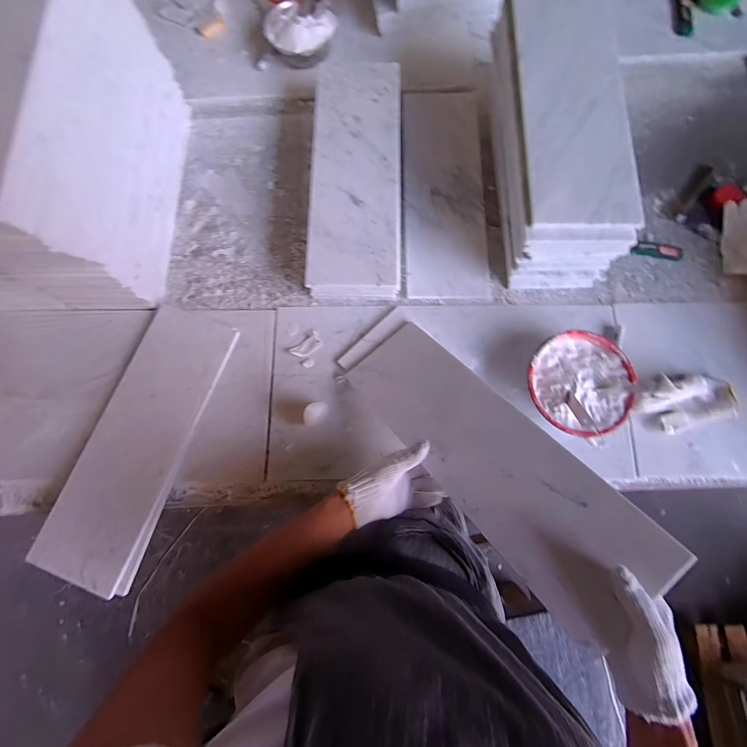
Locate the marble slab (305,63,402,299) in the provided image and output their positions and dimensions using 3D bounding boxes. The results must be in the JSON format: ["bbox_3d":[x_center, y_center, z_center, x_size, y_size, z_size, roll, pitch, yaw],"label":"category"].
[{"bbox_3d":[-0.029,-0.361,0.603,0.159,0.025,0.474,0,80,3],"label":"marble slab"}]

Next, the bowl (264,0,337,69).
[{"bbox_3d":[-0.148,-0.690,0.692,0.137,0.063,0.133,0,80,3],"label":"bowl"}]

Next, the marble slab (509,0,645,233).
[{"bbox_3d":[0.302,-0.429,0.513,0.159,0.019,0.473,2,80,3],"label":"marble slab"}]

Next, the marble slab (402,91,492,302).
[{"bbox_3d":[0.140,-0.372,0.664,0.153,0.018,0.479,0,80,3],"label":"marble slab"}]

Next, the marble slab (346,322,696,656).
[{"bbox_3d":[0.138,0.096,0.456,0.145,0.018,0.451,-43,58,-2],"label":"marble slab"}]

